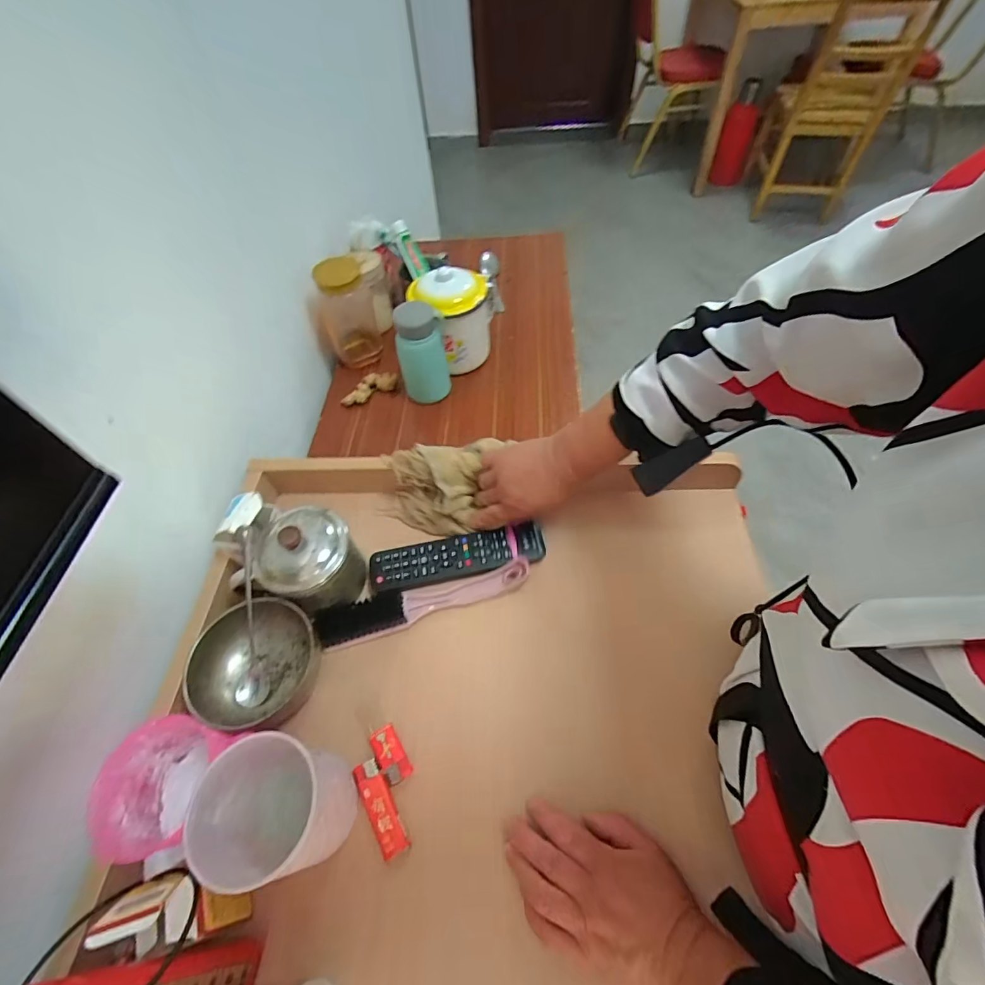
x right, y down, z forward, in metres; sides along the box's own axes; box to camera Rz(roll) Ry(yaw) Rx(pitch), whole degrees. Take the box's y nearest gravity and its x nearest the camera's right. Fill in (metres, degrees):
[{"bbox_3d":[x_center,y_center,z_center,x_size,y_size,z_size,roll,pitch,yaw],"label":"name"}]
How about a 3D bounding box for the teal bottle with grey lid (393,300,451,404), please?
[{"bbox_3d":[-0.106,-0.205,0.716,0.057,0.165,0.075,1,56,5],"label":"teal bottle with grey lid"}]

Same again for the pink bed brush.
[{"bbox_3d":[-0.071,0.108,0.487,0.222,0.032,0.040,-16,56,-6],"label":"pink bed brush"}]

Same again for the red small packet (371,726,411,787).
[{"bbox_3d":[-0.094,0.240,0.424,0.023,0.006,0.050,-29,60,-16],"label":"red small packet"}]

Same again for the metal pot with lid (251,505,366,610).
[{"bbox_3d":[-0.190,0.068,0.479,0.090,0.096,0.091,-2,56,3],"label":"metal pot with lid"}]

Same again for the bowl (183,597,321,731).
[{"bbox_3d":[-0.225,0.163,0.443,0.106,0.057,0.112,-2,56,3],"label":"bowl"}]

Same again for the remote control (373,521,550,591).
[{"bbox_3d":[-0.039,0.071,0.523,0.194,0.015,0.050,-12,57,-5],"label":"remote control"}]

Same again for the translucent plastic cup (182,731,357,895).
[{"bbox_3d":[-0.165,0.246,0.360,0.085,0.100,0.089,-2,56,3],"label":"translucent plastic cup"}]

